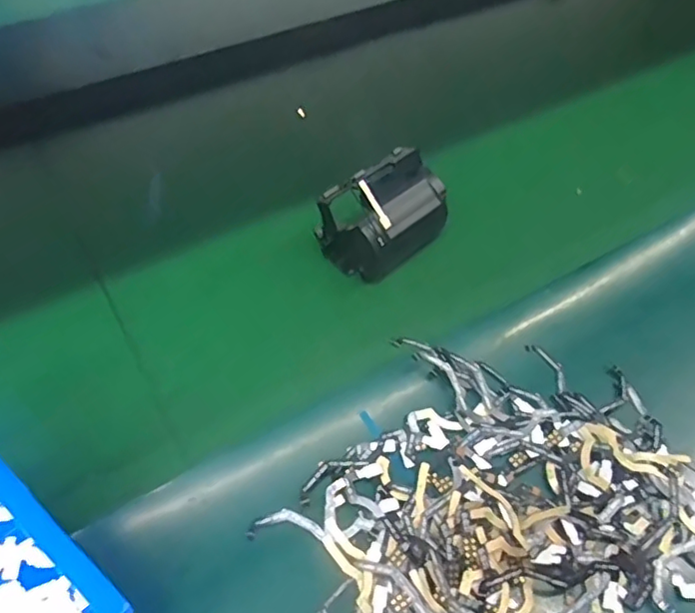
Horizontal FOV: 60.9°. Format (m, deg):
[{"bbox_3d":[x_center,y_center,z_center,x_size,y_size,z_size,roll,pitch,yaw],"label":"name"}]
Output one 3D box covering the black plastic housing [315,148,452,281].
[{"bbox_3d":[0.024,-0.048,0.336,0.051,0.051,0.066,33,58,23],"label":"black plastic housing"}]

